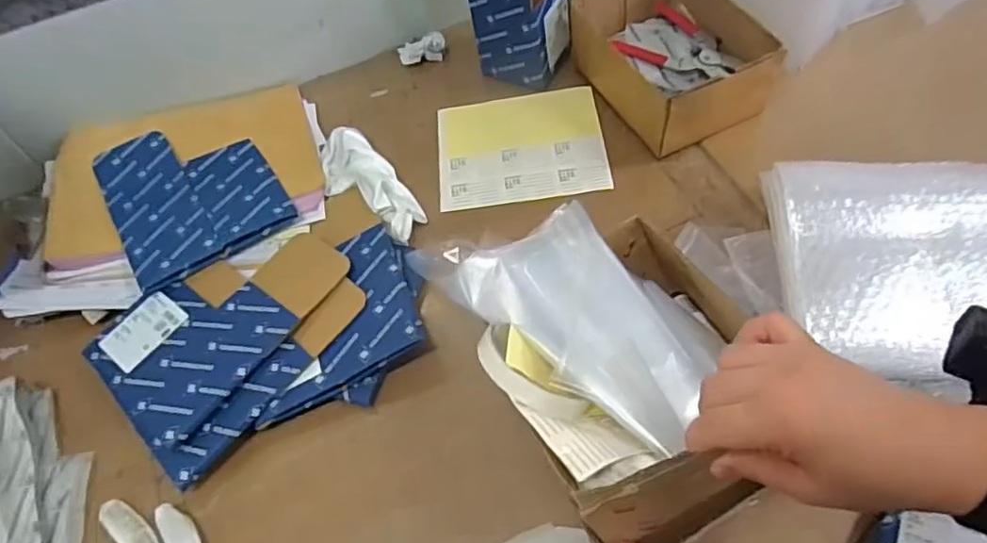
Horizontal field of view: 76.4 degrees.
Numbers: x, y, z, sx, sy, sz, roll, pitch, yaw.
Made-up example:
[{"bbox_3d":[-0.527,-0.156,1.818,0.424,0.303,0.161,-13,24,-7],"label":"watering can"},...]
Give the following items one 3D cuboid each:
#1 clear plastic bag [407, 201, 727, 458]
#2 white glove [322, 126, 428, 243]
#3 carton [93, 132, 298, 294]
[{"bbox_3d":[0.057,0.018,0.441,0.104,0.026,0.226,-42,54,-21],"label":"clear plastic bag"},{"bbox_3d":[-0.144,-0.100,0.697,0.066,0.038,0.183,-35,59,-15],"label":"white glove"},{"bbox_3d":[-0.341,-0.096,0.705,0.169,0.019,0.221,-31,59,-13],"label":"carton"}]

